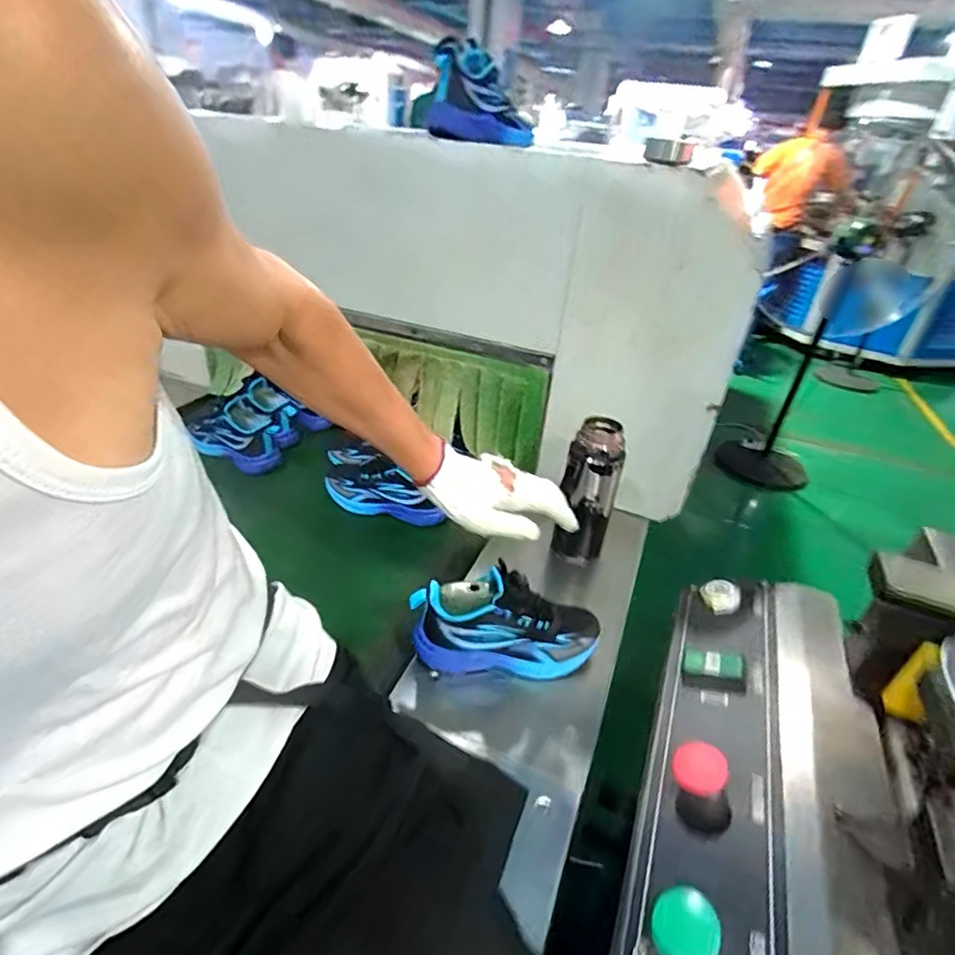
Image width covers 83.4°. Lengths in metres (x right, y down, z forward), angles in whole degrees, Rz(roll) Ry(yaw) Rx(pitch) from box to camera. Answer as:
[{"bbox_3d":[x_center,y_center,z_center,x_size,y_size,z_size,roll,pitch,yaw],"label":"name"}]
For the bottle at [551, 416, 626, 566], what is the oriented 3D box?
[{"bbox_3d":[0.171,0.028,0.831,0.082,0.223,0.071,20,36,19],"label":"bottle"}]

